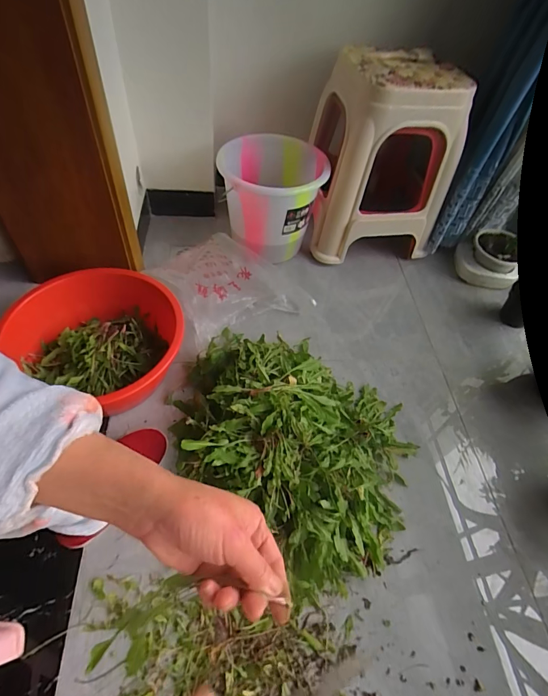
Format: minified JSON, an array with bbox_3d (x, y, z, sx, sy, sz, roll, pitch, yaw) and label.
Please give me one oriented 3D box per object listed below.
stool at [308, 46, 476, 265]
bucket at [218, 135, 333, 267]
[{"bbox_3d":[0.277,-0.543,1.099,0.337,0.440,0.361,-7,54,-12],"label":"stool"},{"bbox_3d":[-0.009,-0.416,1.089,0.279,0.235,0.260,3,53,-4],"label":"bucket"}]

